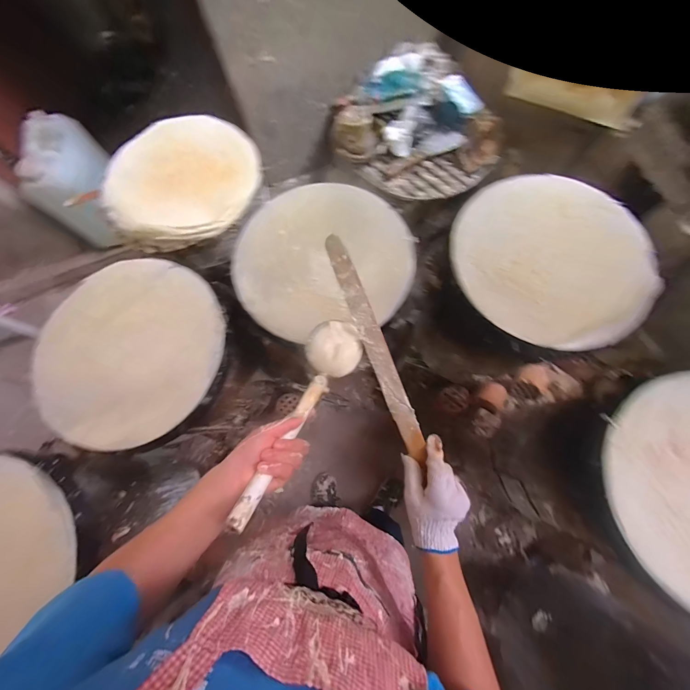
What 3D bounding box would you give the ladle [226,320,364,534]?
[{"bbox_3d":[-0.057,0.083,0.429,0.087,0.051,0.329,20,44,7],"label":"ladle"}]

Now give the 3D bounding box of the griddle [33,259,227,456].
[{"bbox_3d":[-0.419,0.006,0.612,0.371,0.048,0.363,35,78,11],"label":"griddle"}]

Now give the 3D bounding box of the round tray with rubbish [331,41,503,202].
[{"bbox_3d":[0.193,-0.526,0.749,0.352,0.060,0.362,0,93,-6],"label":"round tray with rubbish"}]

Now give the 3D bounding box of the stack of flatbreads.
[{"bbox_3d":[-0.414,-0.407,0.771,0.373,0.072,0.345,-2,74,1],"label":"stack of flatbreads"}]

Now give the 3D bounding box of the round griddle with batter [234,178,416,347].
[{"bbox_3d":[-0.043,-0.177,0.633,0.353,0.063,0.322,-1,74,2],"label":"round griddle with batter"}]

